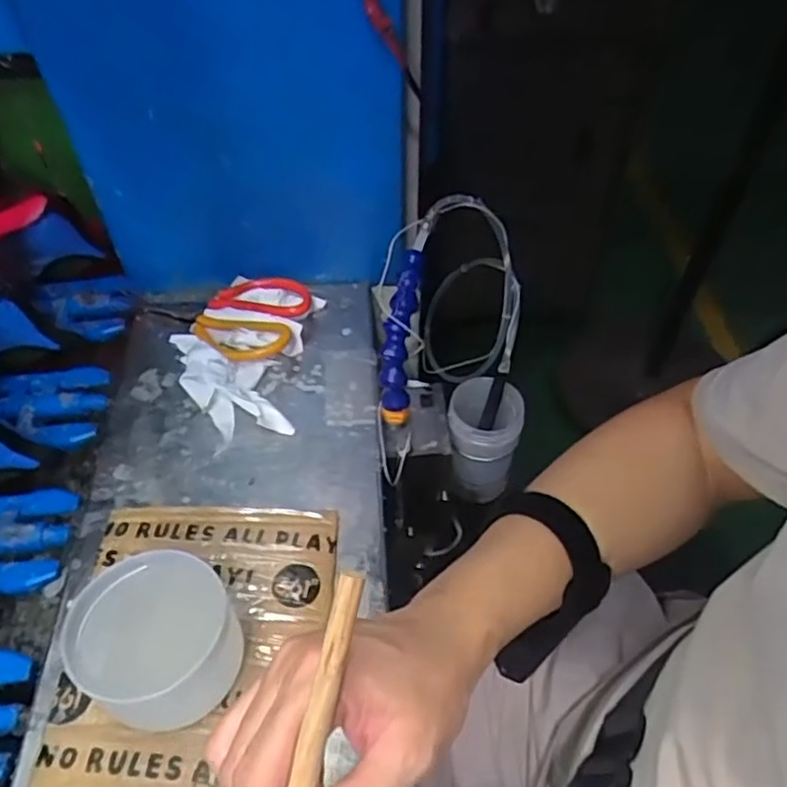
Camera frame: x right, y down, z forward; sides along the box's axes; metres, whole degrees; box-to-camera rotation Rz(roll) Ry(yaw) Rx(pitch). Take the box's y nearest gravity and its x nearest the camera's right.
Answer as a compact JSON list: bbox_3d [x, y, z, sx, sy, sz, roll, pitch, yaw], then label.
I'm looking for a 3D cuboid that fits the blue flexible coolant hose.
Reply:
[{"bbox_3d":[0.006,-0.048,0.572,0.023,0.037,0.147,8,95,9],"label":"blue flexible coolant hose"}]

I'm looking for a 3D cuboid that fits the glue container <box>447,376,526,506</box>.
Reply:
[{"bbox_3d":[0.094,0.048,0.701,0.070,0.120,0.075,12,49,7],"label":"glue container"}]

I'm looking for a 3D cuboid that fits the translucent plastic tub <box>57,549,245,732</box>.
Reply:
[{"bbox_3d":[-0.147,0.154,0.419,0.085,0.073,0.089,1,49,-2],"label":"translucent plastic tub"}]

